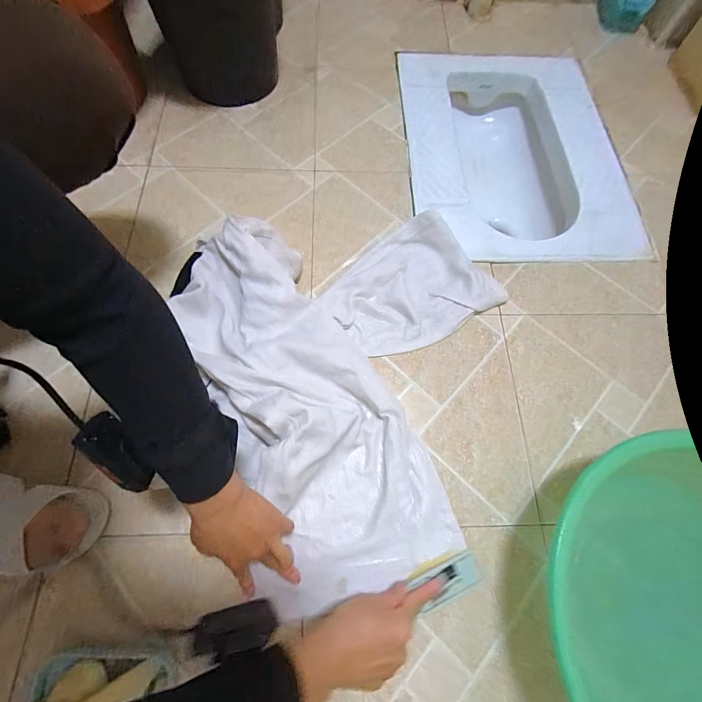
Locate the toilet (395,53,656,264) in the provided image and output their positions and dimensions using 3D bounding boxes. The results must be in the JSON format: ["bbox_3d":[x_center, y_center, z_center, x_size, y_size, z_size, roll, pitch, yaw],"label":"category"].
[{"bbox_3d":[0.312,-0.380,0.754,0.408,0.178,0.545,-2,69,-3],"label":"toilet"}]

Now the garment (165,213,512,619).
[{"bbox_3d":[0.025,0.018,0.475,0.416,0.071,0.493,-20,71,-10],"label":"garment"}]

